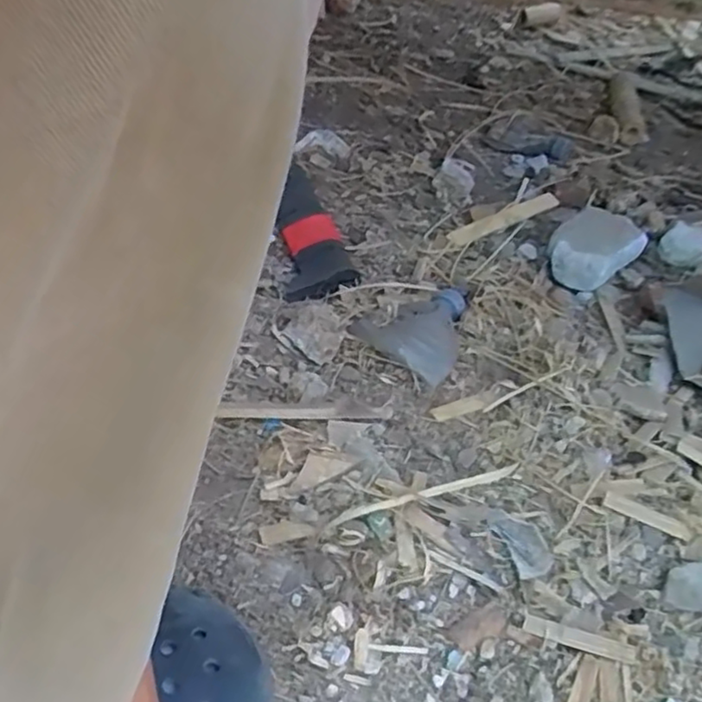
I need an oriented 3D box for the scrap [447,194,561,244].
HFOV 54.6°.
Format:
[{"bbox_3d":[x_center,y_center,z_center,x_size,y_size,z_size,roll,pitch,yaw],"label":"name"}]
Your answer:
[{"bbox_3d":[0.195,-0.170,0.860,0.180,0.011,0.027,-26,51,-25],"label":"scrap"}]

